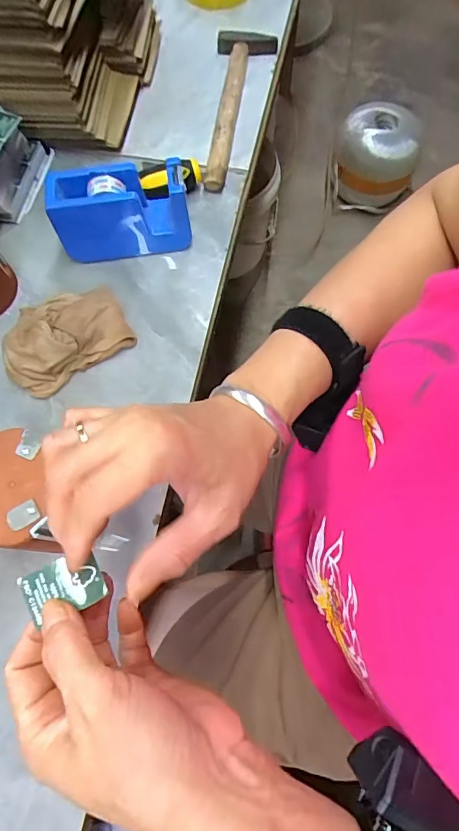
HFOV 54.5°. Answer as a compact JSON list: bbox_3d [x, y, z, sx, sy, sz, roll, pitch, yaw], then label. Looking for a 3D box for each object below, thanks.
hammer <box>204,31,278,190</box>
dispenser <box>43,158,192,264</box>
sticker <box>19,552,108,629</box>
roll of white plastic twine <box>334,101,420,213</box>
[{"bbox_3d":[0.008,-0.368,0.531,0.069,0.034,0.248,7,71,3],"label":"hammer"},{"bbox_3d":[-0.107,-0.202,0.444,0.127,0.081,0.044,-7,71,-2],"label":"dispenser"},{"bbox_3d":[-0.090,0.093,0.242,0.040,0.005,0.029,-21,74,-21],"label":"sticker"},{"bbox_3d":[0.418,-0.729,1.289,0.228,0.231,0.184,17,72,6],"label":"roll of white plastic twine"}]

